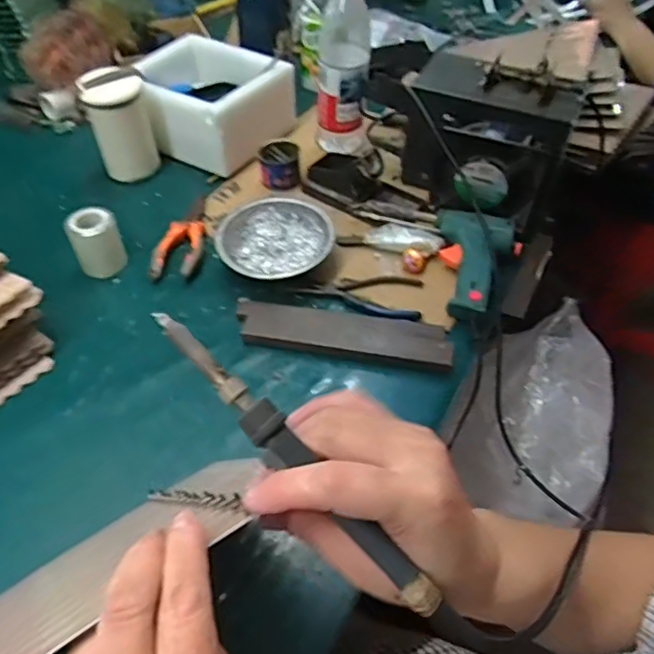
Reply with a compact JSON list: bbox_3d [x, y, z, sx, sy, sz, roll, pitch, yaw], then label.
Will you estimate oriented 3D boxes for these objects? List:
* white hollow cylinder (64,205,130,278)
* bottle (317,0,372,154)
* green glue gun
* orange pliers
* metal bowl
[{"bbox_3d":[-0.257,-0.094,0.645,0.053,0.068,0.040,-19,51,-19],"label":"white hollow cylinder"},{"bbox_3d":[0.022,-0.322,0.726,0.067,0.223,0.053,5,48,2],"label":"bottle"},{"bbox_3d":[0.172,-0.077,0.627,0.085,0.033,0.148,2,48,-1],"label":"green glue gun"},{"bbox_3d":[-0.168,-0.109,0.677,0.052,0.015,0.133,4,48,1],"label":"orange pliers"},{"bbox_3d":[-0.061,-0.102,0.655,0.127,0.033,0.110,-11,49,-12],"label":"metal bowl"}]

